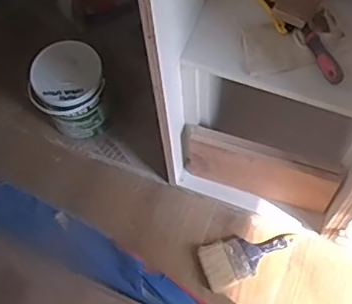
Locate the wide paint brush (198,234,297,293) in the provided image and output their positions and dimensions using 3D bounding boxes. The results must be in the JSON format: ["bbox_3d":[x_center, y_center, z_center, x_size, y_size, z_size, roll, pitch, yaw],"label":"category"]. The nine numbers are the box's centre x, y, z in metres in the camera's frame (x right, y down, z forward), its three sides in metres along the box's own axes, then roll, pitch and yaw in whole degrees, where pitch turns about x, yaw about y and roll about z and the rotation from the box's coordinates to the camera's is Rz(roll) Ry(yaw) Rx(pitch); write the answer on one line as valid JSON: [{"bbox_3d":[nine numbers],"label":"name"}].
[{"bbox_3d":[0.175,0.246,1.335,0.221,0.030,0.103,-19,66,-6],"label":"wide paint brush"}]

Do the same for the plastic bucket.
[{"bbox_3d":[-0.259,-0.138,1.392,0.165,0.247,0.156,-1,65,3],"label":"plastic bucket"}]

